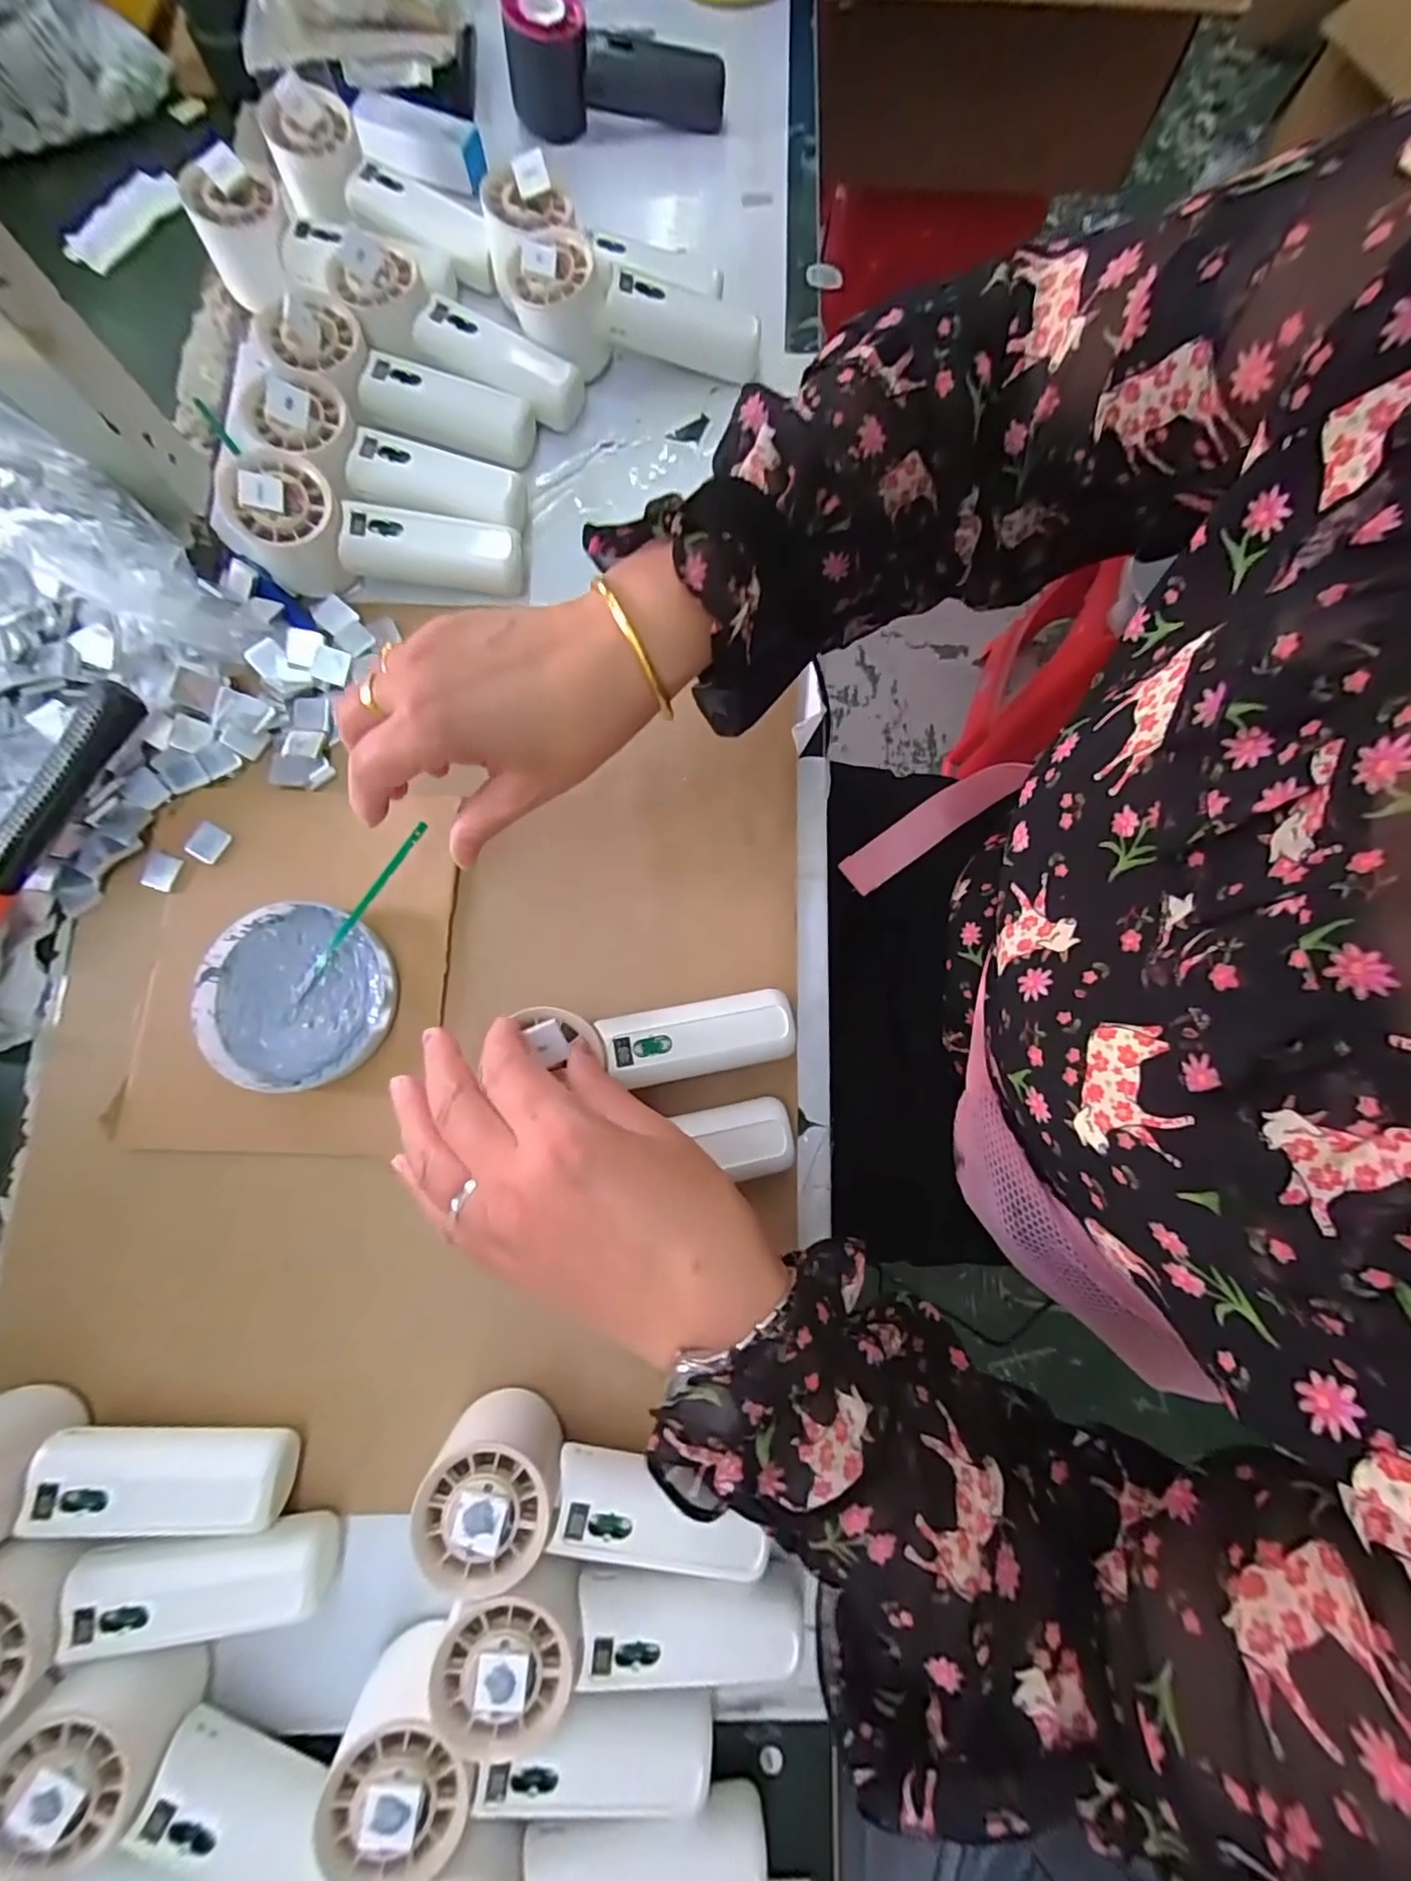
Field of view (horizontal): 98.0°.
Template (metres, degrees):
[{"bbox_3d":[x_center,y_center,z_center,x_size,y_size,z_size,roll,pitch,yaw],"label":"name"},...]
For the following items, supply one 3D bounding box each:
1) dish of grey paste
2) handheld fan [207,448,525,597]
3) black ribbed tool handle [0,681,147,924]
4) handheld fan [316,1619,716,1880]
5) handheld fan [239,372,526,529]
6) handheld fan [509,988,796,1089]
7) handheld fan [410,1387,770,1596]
[{"bbox_3d":[-0.222,0.028,0.337,0.098,0.017,0.097,0,78,2],"label":"dish of grey paste"},{"bbox_3d":[-0.195,-0.243,0.374,0.162,0.057,0.056,2,78,-11],"label":"handheld fan"},{"bbox_3d":[-0.356,-0.075,0.334,0.021,0.025,0.152,39,94,9],"label":"black ribbed tool handle"},{"bbox_3d":[-0.075,0.351,0.268,0.154,0.042,0.055,10,78,-9],"label":"handheld fan"},{"bbox_3d":[-0.194,-0.296,0.380,0.161,0.042,0.061,14,78,-11],"label":"handheld fan"},{"bbox_3d":[-0.021,0.049,0.312,0.134,0.029,0.043,-1,78,-12],"label":"handheld fan"},{"bbox_3d":[-0.051,0.264,0.285,0.153,0.047,0.051,21,79,-7],"label":"handheld fan"}]

